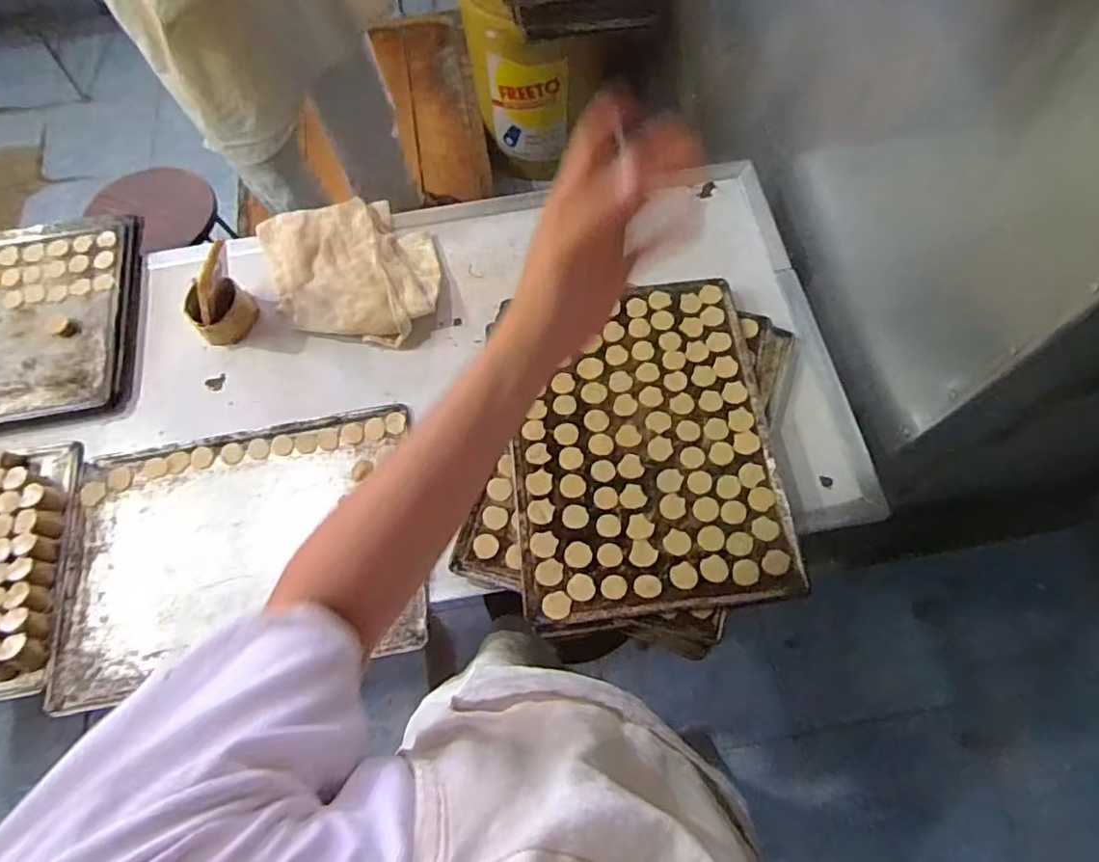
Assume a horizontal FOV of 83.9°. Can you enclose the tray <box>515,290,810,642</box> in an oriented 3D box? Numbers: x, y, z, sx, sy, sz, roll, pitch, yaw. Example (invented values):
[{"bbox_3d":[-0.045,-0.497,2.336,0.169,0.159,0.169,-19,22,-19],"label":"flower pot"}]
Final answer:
[{"bbox_3d":[0.119,0.005,0.798,0.324,0.023,0.448,-4,68,-2],"label":"tray"}]

